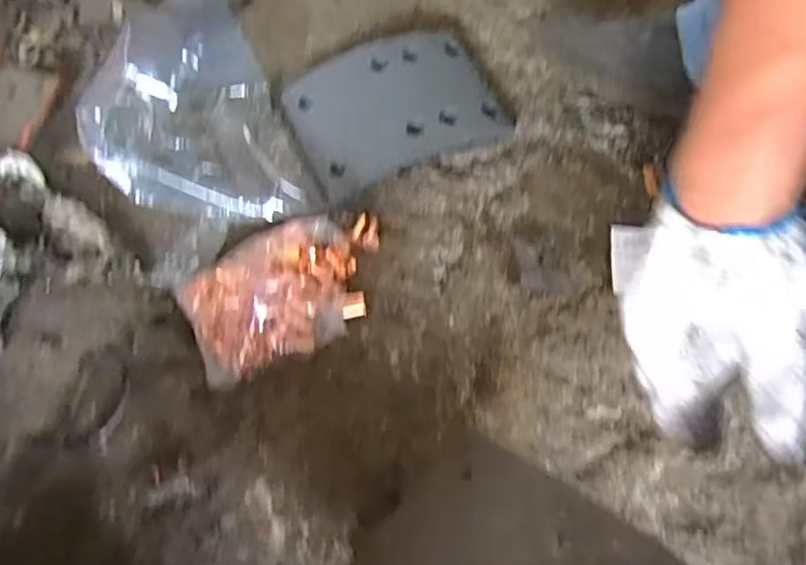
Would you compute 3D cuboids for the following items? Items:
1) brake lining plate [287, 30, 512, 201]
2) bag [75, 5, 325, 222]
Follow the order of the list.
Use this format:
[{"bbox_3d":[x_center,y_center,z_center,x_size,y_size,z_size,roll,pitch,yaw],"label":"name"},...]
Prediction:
[{"bbox_3d":[-0.007,-0.163,0.574,0.183,0.032,0.132,-22,65,-9],"label":"brake lining plate"},{"bbox_3d":[-0.194,-0.149,0.552,0.160,0.058,0.285,-26,66,-11],"label":"bag"}]

